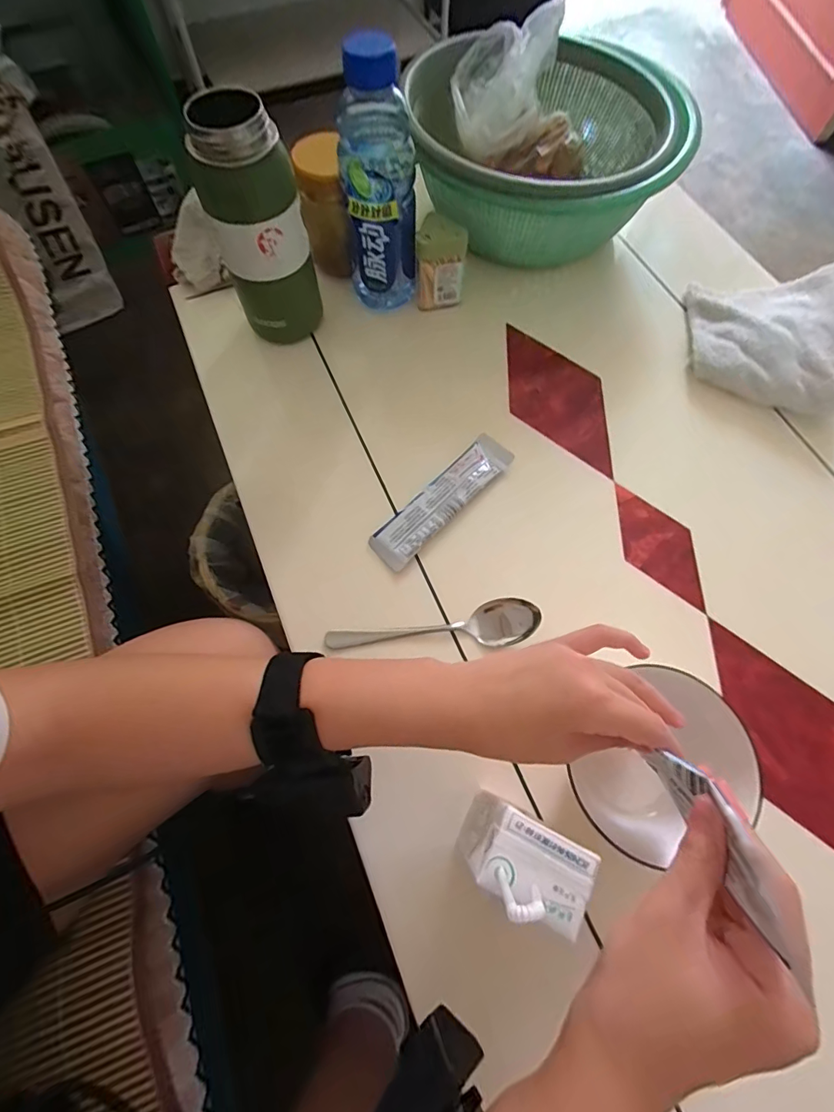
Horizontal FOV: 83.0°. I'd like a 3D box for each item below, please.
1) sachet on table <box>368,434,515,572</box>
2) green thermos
[{"bbox_3d":[0.024,-0.051,0.426,0.038,0.012,0.152,42,74,15],"label":"sachet on table"},{"bbox_3d":[-0.141,-0.289,0.436,0.079,0.201,0.069,-14,69,-6],"label":"green thermos"}]

